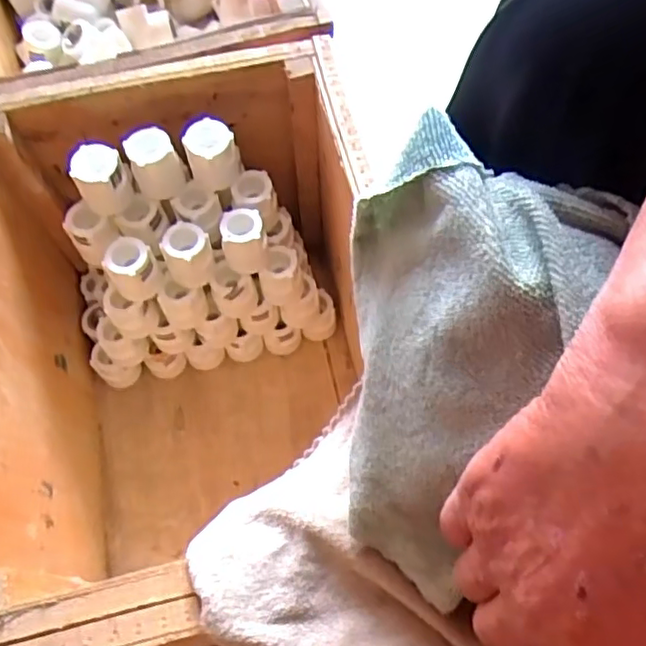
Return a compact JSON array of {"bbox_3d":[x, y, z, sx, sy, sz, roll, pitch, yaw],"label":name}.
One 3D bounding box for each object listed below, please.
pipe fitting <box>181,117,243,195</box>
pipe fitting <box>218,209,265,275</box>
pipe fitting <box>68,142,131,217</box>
[{"bbox_3d":[-0.095,-0.144,0.544,0.042,0.058,0.033,-12,63,-4],"label":"pipe fitting"},{"bbox_3d":[-0.069,-0.072,0.550,0.037,0.045,0.039,-10,63,-3],"label":"pipe fitting"},{"bbox_3d":[-0.188,-0.122,0.535,0.041,0.059,0.040,-1,63,2],"label":"pipe fitting"}]

